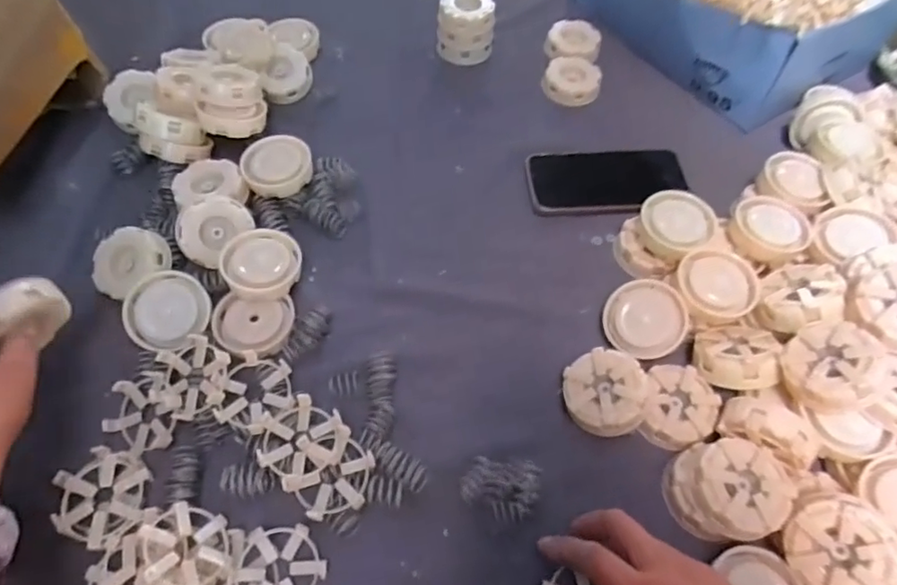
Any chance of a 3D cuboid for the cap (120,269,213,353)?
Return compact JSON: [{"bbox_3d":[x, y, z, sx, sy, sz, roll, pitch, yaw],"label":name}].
[{"bbox_3d":[-0.238,0.015,0.485,0.067,0.011,0.067,2,79,-8],"label":"cap"}]

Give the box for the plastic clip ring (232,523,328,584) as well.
[{"bbox_3d":[-0.116,0.192,0.393,0.061,0.011,0.058,1,81,-6],"label":"plastic clip ring"}]

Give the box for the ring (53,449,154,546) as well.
[{"bbox_3d":[-0.253,0.149,0.419,0.062,0.017,0.070,-32,66,-20],"label":"ring"}]

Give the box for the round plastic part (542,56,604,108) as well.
[{"bbox_3d":[0.147,-0.252,0.681,0.067,0.022,0.067,2,59,-3],"label":"round plastic part"}]

